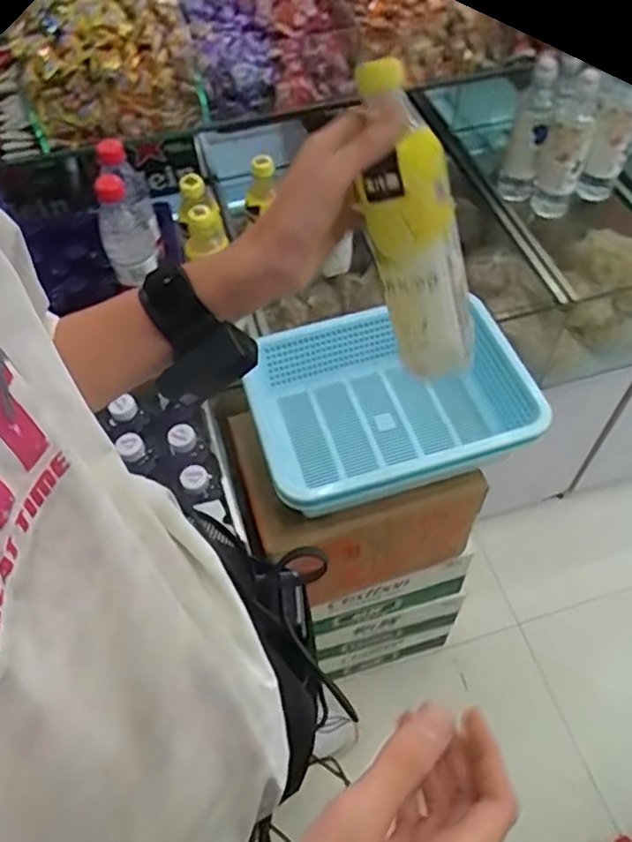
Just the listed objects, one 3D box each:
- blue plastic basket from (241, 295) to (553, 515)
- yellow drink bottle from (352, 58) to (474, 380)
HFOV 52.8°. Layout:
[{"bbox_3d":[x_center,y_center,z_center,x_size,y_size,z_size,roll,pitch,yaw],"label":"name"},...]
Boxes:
[{"bbox_3d":[0.096,-0.036,0.877,0.342,0.112,0.270,-11,55,-5],"label":"blue plastic basket"},{"bbox_3d":[0.071,-0.146,0.472,0.065,0.230,0.058,-14,13,-8],"label":"yellow drink bottle"}]

